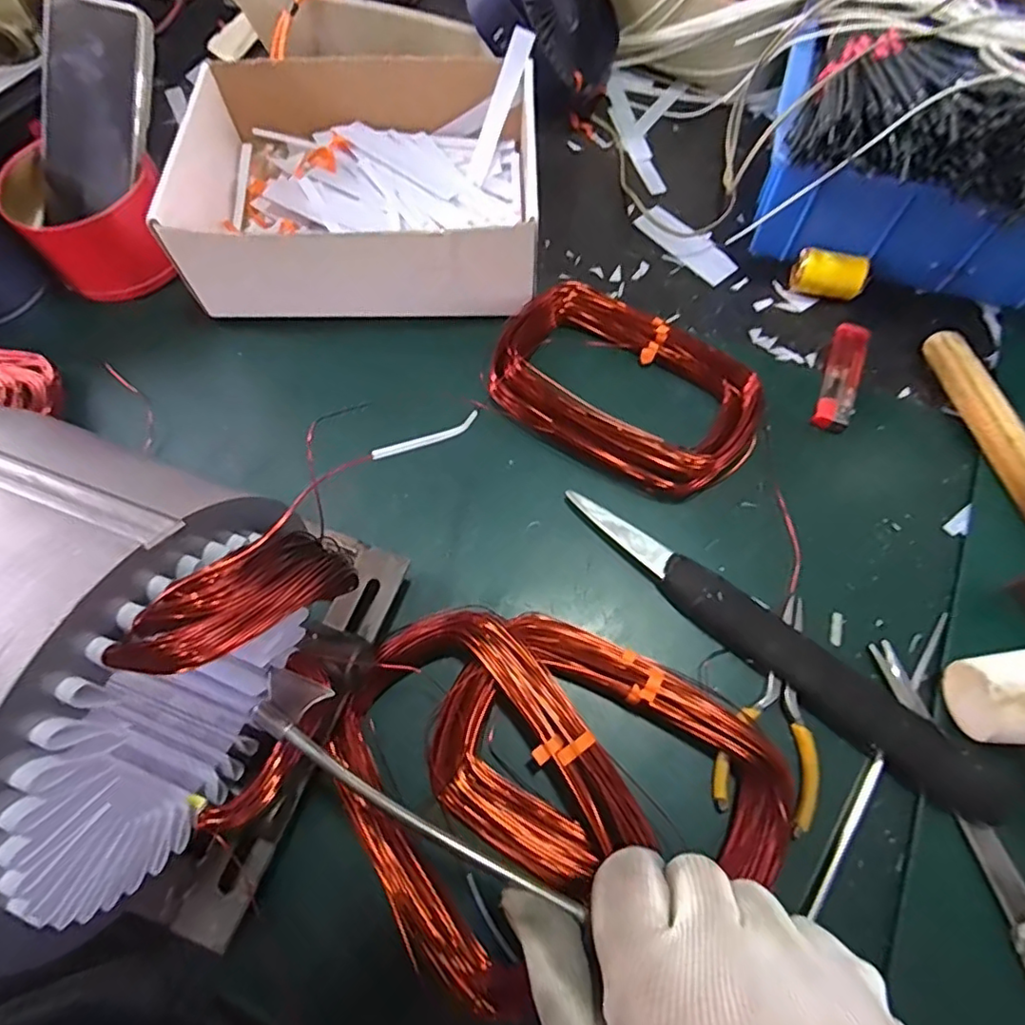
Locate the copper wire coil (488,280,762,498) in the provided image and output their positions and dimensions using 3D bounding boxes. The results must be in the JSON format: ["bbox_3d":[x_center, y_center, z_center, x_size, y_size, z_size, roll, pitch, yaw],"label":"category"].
[{"bbox_3d":[0.075,-0.087,0.392,0.176,0.028,0.108,28,72,12],"label":"copper wire coil"}]

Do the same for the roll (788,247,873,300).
[{"bbox_3d":[0.231,-0.171,0.427,0.051,0.029,0.028,22,70,10],"label":"roll"}]

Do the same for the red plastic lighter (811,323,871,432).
[{"bbox_3d":[0.225,-0.094,0.400,0.022,0.010,0.087,21,70,9],"label":"red plastic lighter"}]

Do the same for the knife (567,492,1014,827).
[{"bbox_3d":[0.141,0.071,0.328,0.264,0.025,0.027,37,74,14],"label":"knife"}]

